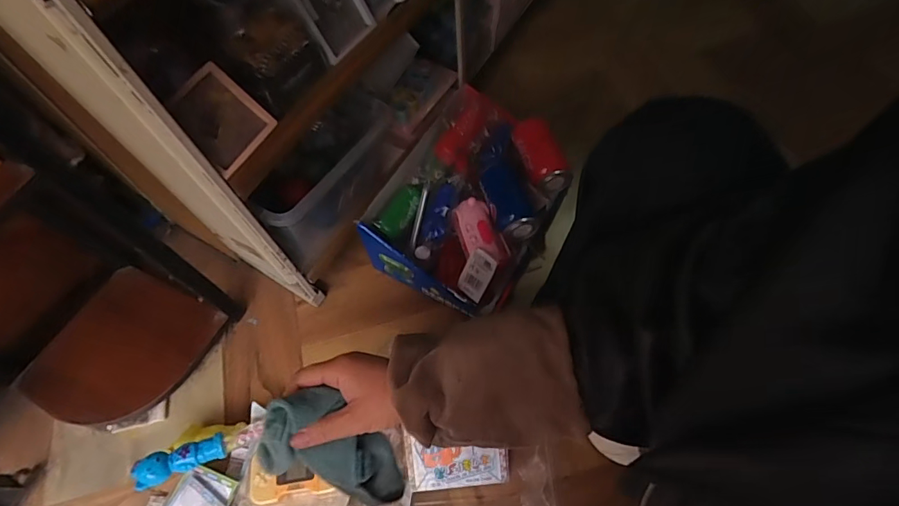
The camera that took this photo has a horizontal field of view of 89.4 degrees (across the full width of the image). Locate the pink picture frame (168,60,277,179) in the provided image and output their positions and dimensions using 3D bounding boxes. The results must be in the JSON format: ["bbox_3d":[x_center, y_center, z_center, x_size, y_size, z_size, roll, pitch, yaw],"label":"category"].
[{"bbox_3d":[-0.246,-0.143,0.488,0.088,0.011,0.083,43,71,-26],"label":"pink picture frame"}]

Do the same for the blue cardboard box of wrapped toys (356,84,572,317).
[{"bbox_3d":[0.032,-0.092,0.750,0.249,0.166,0.321,29,67,17],"label":"blue cardboard box of wrapped toys"}]

